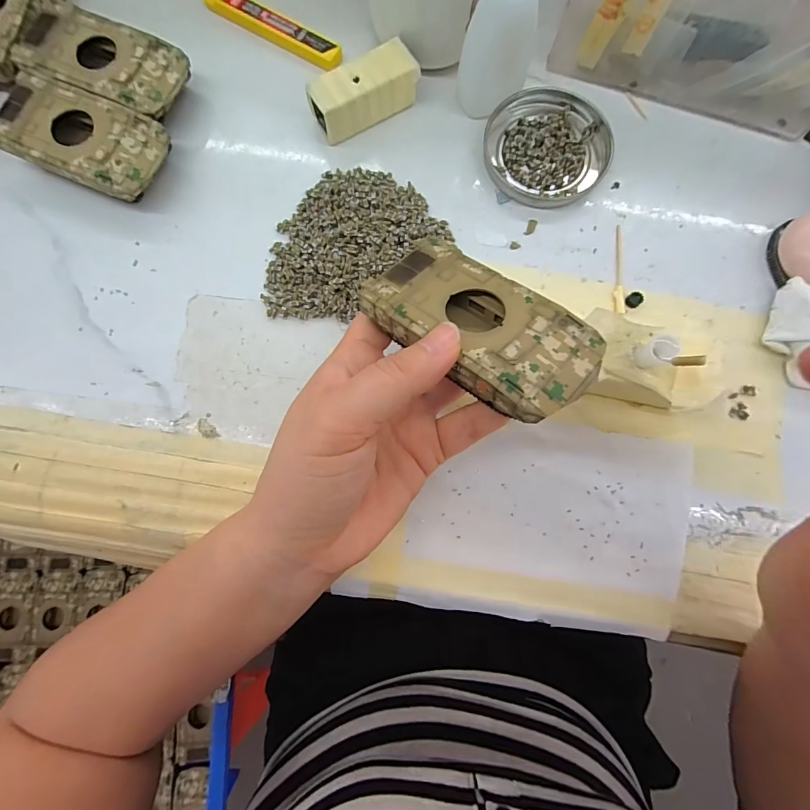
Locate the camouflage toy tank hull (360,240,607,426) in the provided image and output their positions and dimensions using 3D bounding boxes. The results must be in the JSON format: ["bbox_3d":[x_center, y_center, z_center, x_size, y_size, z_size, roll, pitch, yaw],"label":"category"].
[{"bbox_3d":[0.031,-0.031,0.170,0.097,0.020,0.054,38,68,20],"label":"camouflage toy tank hull"}]

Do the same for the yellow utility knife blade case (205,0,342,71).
[{"bbox_3d":[-0.089,-0.253,0.267,0.102,0.006,0.020,31,82,4],"label":"yellow utility knife blade case"}]

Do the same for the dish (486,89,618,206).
[{"bbox_3d":[0.093,-0.167,0.257,0.080,0.007,0.077,0,81,0],"label":"dish"}]

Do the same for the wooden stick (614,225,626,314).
[{"bbox_3d":[0.132,-0.085,0.247,0.006,0.004,0.059,3,81,0],"label":"wooden stick"}]

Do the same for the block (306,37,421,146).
[{"bbox_3d":[-0.028,-0.195,0.250,0.068,0.025,0.027,-31,83,-5],"label":"block"}]

